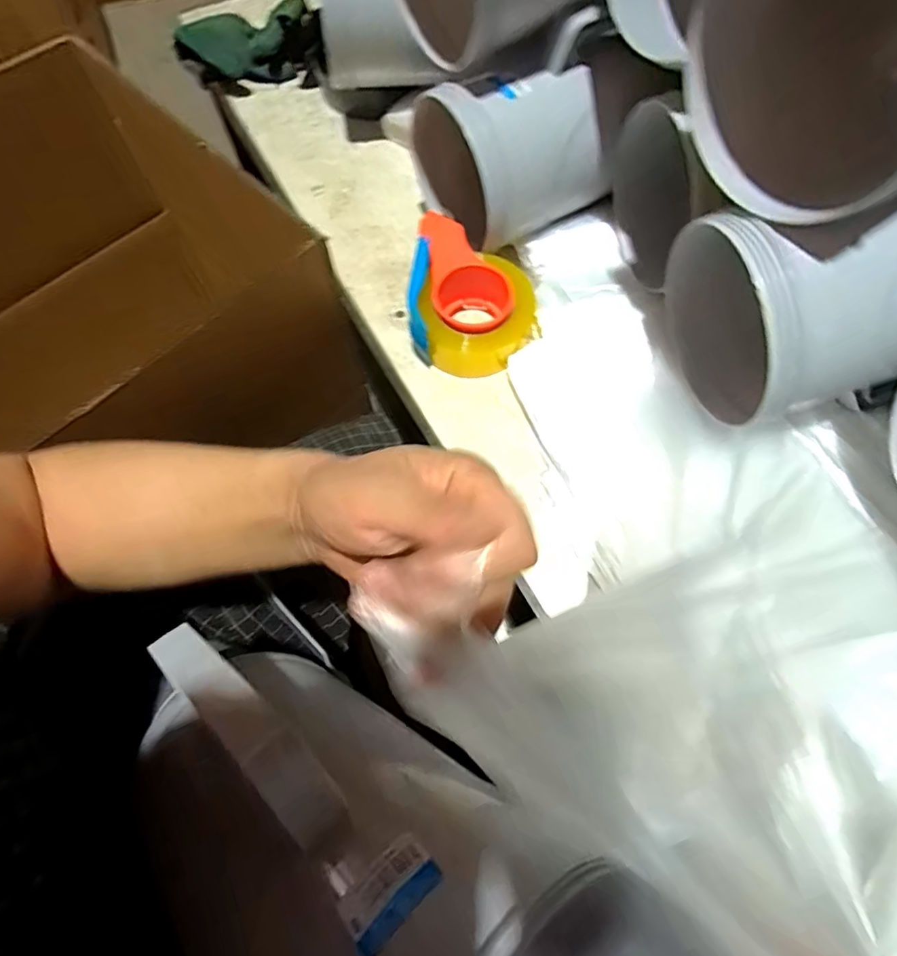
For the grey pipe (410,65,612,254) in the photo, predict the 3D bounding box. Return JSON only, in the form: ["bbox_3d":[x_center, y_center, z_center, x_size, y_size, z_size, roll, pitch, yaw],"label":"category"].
[{"bbox_3d":[0.067,-0.333,0.540,0.174,0.120,0.127,-24,70,-9],"label":"grey pipe"}]

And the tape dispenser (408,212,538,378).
[{"bbox_3d":[0.027,-0.186,0.554,0.128,0.068,0.153,7,69,3],"label":"tape dispenser"}]

